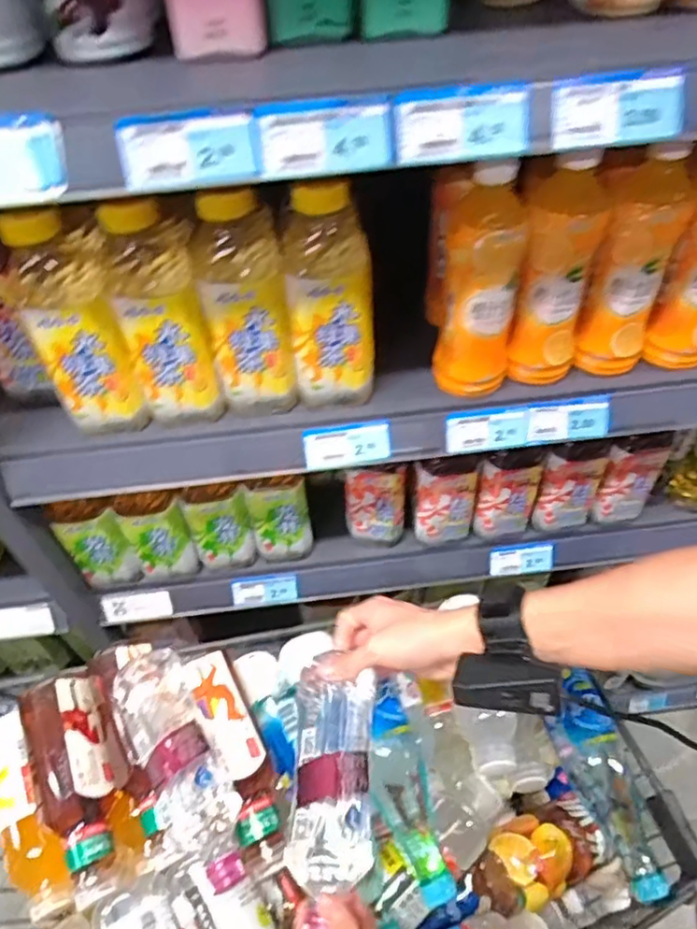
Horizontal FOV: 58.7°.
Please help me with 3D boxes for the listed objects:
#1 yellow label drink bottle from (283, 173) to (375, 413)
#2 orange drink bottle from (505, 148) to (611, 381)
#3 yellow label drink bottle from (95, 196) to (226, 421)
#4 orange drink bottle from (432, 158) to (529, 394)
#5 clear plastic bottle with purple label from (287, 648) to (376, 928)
[{"bbox_3d":[-0.015,-0.139,0.526,0.072,0.189,0.059,-3,50,-1],"label":"yellow label drink bottle"},{"bbox_3d":[0.180,-0.164,0.531,0.068,0.198,0.056,12,52,12],"label":"orange drink bottle"},{"bbox_3d":[-0.156,-0.128,0.525,0.073,0.183,0.075,-11,51,-7],"label":"yellow label drink bottle"},{"bbox_3d":[0.117,-0.162,0.531,0.069,0.195,0.083,9,51,10],"label":"orange drink bottle"},{"bbox_3d":[-0.012,0.244,0.477,0.059,0.046,0.163,2,53,3],"label":"clear plastic bottle with purple label"}]

